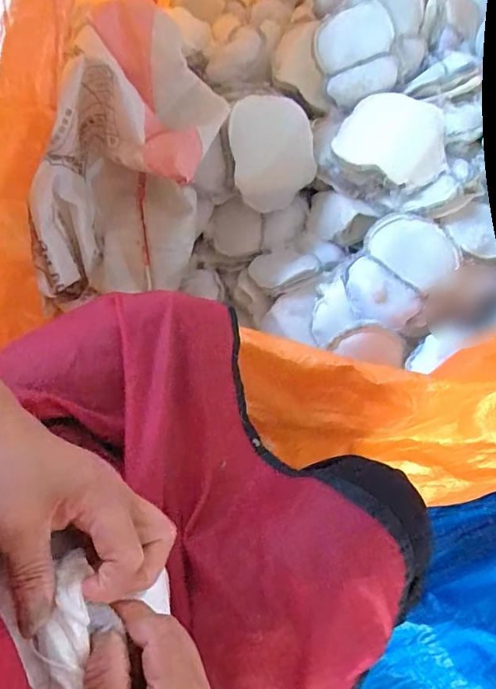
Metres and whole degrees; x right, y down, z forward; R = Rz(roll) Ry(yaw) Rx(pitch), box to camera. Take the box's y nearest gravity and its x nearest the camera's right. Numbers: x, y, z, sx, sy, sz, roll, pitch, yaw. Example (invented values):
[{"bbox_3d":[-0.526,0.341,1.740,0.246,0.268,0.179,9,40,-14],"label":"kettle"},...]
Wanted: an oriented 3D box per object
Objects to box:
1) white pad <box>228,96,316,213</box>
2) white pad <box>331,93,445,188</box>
[{"bbox_3d":[0.043,-0.322,0.829,0.134,0.177,0.011,-8,26,5],"label":"white pad"},{"bbox_3d":[0.236,-0.334,0.774,0.167,0.033,0.155,26,68,9],"label":"white pad"}]

